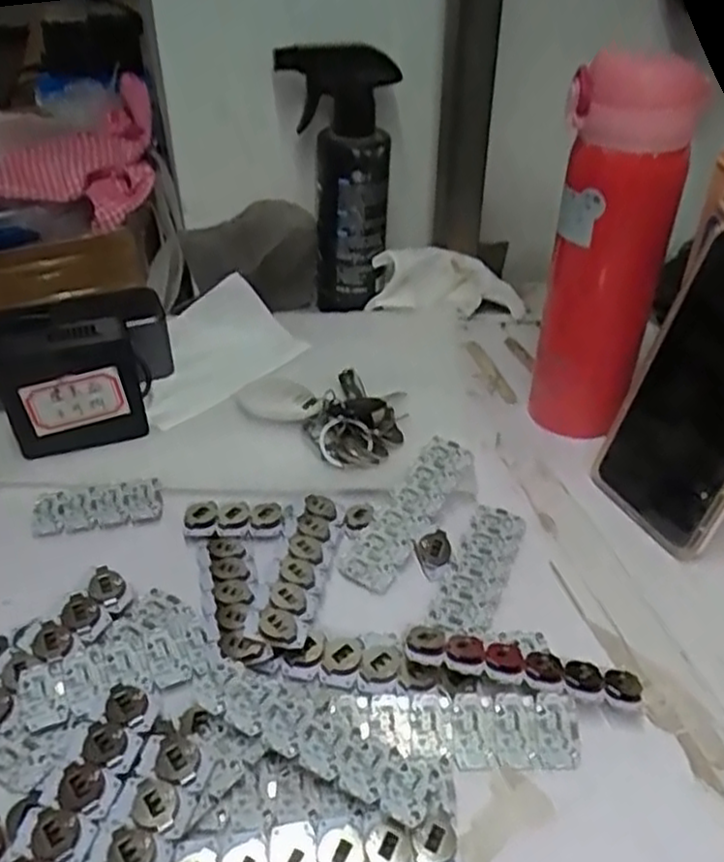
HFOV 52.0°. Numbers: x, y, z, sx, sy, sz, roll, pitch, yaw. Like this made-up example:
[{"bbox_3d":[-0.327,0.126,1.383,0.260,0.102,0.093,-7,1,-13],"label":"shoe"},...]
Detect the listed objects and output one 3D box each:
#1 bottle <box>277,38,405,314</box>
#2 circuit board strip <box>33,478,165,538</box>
[{"bbox_3d":[-0.019,-0.193,0.583,0.079,0.182,0.057,1,38,-1],"label":"bottle"},{"bbox_3d":[-0.152,0.042,0.425,0.070,0.005,0.030,-9,39,-12],"label":"circuit board strip"}]

